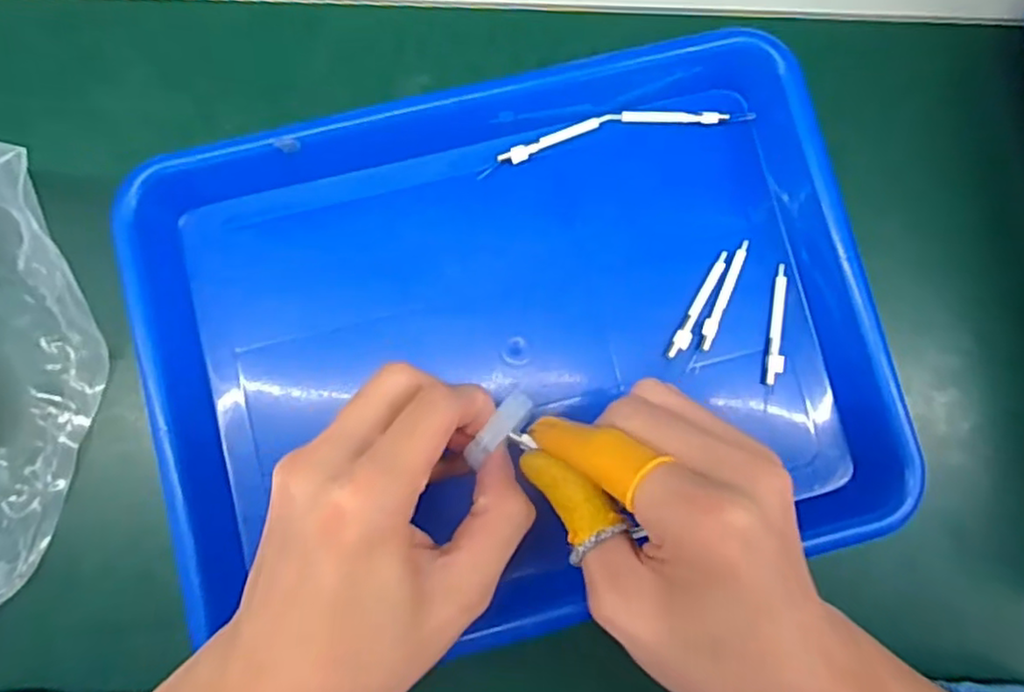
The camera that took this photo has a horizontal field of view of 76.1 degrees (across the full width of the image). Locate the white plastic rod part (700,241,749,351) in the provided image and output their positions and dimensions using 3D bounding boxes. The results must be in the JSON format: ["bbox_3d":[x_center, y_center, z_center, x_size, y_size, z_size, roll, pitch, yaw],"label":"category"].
[{"bbox_3d":[0.105,-0.025,0.321,0.007,0.004,0.058,25,83,1],"label":"white plastic rod part"}]

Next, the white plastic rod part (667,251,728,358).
[{"bbox_3d":[0.092,-0.020,0.320,0.007,0.004,0.059,28,83,1],"label":"white plastic rod part"}]

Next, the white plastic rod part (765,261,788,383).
[{"bbox_3d":[0.131,-0.010,0.322,0.007,0.007,0.059,8,83,-1],"label":"white plastic rod part"}]

